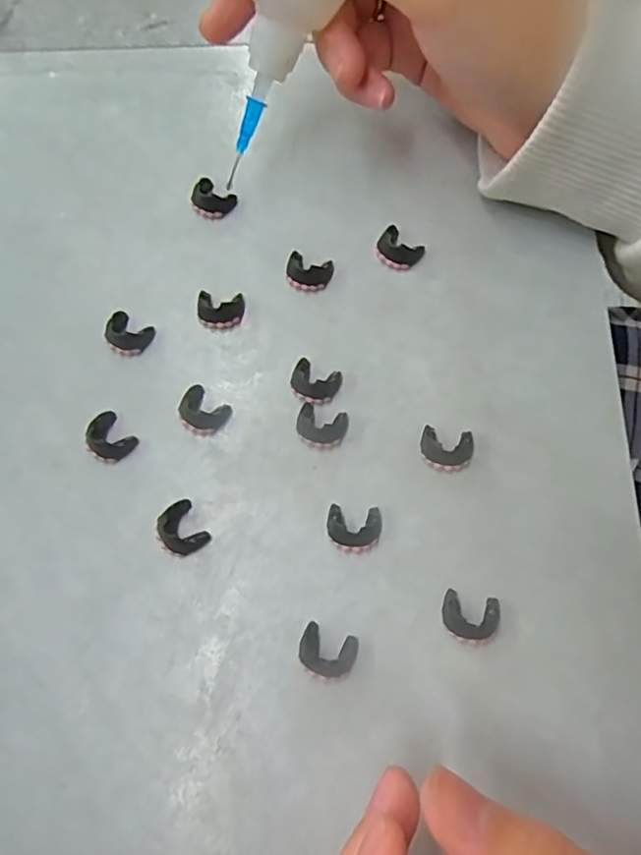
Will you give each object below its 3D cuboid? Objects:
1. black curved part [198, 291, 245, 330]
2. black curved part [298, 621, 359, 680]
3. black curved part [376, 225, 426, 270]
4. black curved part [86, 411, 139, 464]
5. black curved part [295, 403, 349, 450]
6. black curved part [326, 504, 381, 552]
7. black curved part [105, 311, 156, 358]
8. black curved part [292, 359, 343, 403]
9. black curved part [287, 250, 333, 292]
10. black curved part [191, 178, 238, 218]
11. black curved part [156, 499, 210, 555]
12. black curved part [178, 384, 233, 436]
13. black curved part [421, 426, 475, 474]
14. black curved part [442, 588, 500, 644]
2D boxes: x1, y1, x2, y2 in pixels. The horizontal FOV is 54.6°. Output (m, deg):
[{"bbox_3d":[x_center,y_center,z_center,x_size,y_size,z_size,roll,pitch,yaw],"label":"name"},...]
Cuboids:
[{"bbox_3d":[-0.035,-0.041,0.215,0.016,0.006,0.014,4,71,3],"label":"black curved part"},{"bbox_3d":[0.002,0.064,0.176,0.016,0.004,0.013,16,72,7],"label":"black curved part"},{"bbox_3d":[0.027,-0.064,0.220,0.016,0.004,0.014,40,76,14],"label":"black curved part"},{"bbox_3d":[-0.069,0.003,0.200,0.014,0.007,0.016,-43,75,-12],"label":"black curved part"},{"bbox_3d":[0.000,0.000,0.199,0.016,0.006,0.014,16,72,7],"label":"black curved part"},{"bbox_3d":[0.010,0.030,0.188,0.016,0.005,0.013,4,71,3],"label":"black curved part"},{"bbox_3d":[-0.067,-0.033,0.213,0.016,0.006,0.014,27,74,10],"label":"black curved part"},{"bbox_3d":[-0.002,-0.016,0.204,0.016,0.007,0.013,18,72,8],"label":"black curved part"},{"bbox_3d":[-0.004,-0.055,0.218,0.016,0.006,0.014,15,72,7],"label":"black curved part"},{"bbox_3d":[-0.041,-0.086,0.232,0.016,0.006,0.016,3,64,-7],"label":"black curved part"},{"bbox_3d":[-0.043,0.031,0.189,0.013,0.006,0.016,-32,73,-9],"label":"black curved part"},{"bbox_3d":[-0.039,-0.005,0.202,0.015,0.007,0.014,32,74,12],"label":"black curved part"},{"bbox_3d":[0.040,0.006,0.195,0.016,0.006,0.014,10,71,5],"label":"black curved part"},{"bbox_3d":[0.043,0.054,0.178,0.016,0.005,0.013,11,71,5],"label":"black curved part"}]

